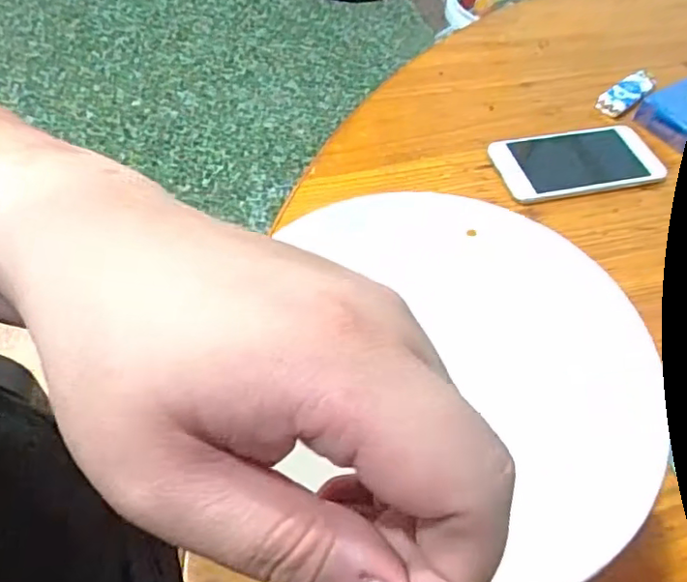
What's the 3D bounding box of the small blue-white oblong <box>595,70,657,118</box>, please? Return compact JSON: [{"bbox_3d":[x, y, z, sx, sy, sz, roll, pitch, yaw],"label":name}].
[{"bbox_3d":[0.250,-0.175,0.527,0.070,0.011,0.026,-37,64,-25],"label":"small blue-white oblong"}]

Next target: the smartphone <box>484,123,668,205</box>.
[{"bbox_3d":[0.183,-0.103,0.474,0.130,0.007,0.066,-10,56,-10],"label":"smartphone"}]

